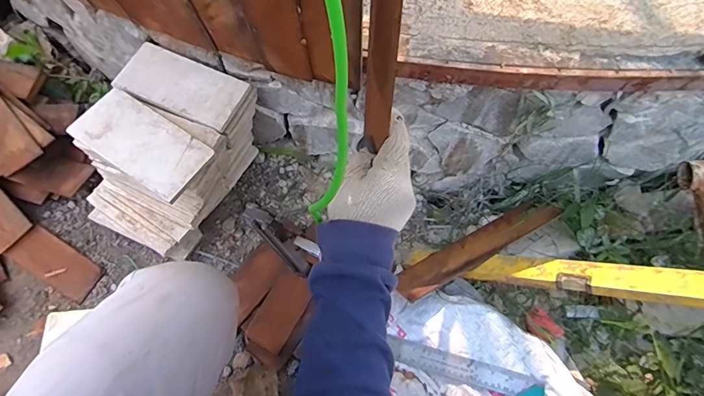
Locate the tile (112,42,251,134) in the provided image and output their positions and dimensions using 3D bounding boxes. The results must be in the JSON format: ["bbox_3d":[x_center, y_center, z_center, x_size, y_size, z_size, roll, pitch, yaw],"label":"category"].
[{"bbox_3d":[-0.278,-0.184,0.686,0.203,0.009,0.104,21,67,7],"label":"tile"}]

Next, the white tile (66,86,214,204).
[{"bbox_3d":[-0.316,-0.085,0.630,0.203,0.013,0.101,32,68,11],"label":"white tile"}]

